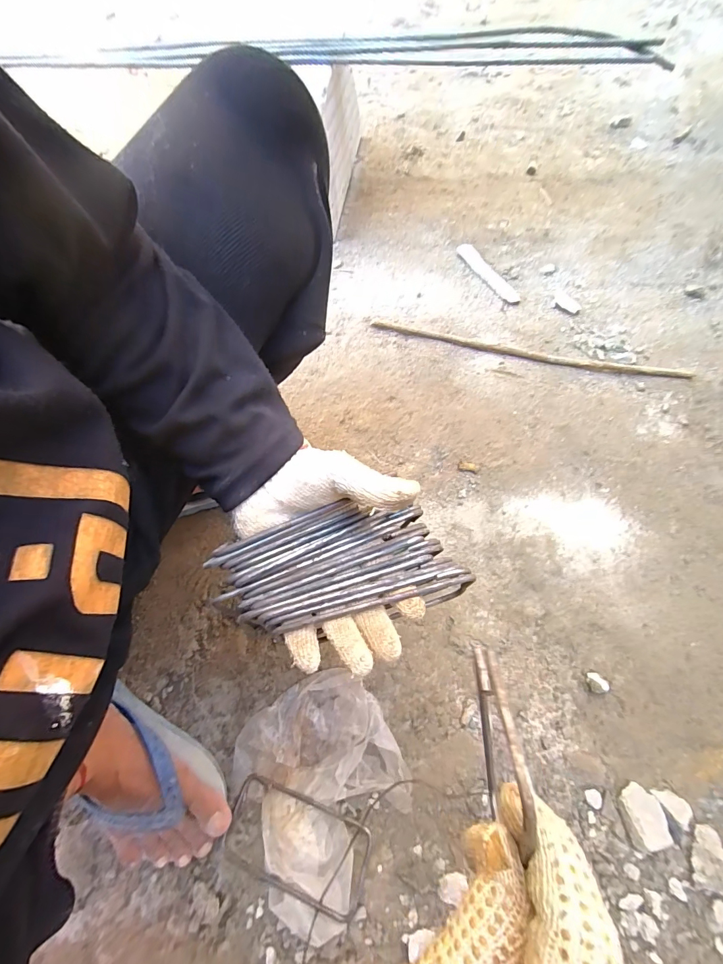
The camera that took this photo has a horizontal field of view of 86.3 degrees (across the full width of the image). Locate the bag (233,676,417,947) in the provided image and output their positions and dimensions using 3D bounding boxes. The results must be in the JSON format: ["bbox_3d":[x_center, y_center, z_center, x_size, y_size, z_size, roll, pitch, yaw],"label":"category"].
[{"bbox_3d":[-0.041,0.319,0.411,0.173,0.058,0.190,-37,75,-10],"label":"bag"}]

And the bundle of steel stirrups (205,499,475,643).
[{"bbox_3d":[-0.016,0.057,0.276,0.166,0.023,0.077,-6,72,-5],"label":"bundle of steel stirrups"}]

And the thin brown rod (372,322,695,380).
[{"bbox_3d":[0.269,-0.212,0.627,0.506,0.007,0.021,12,73,5],"label":"thin brown rod"}]

